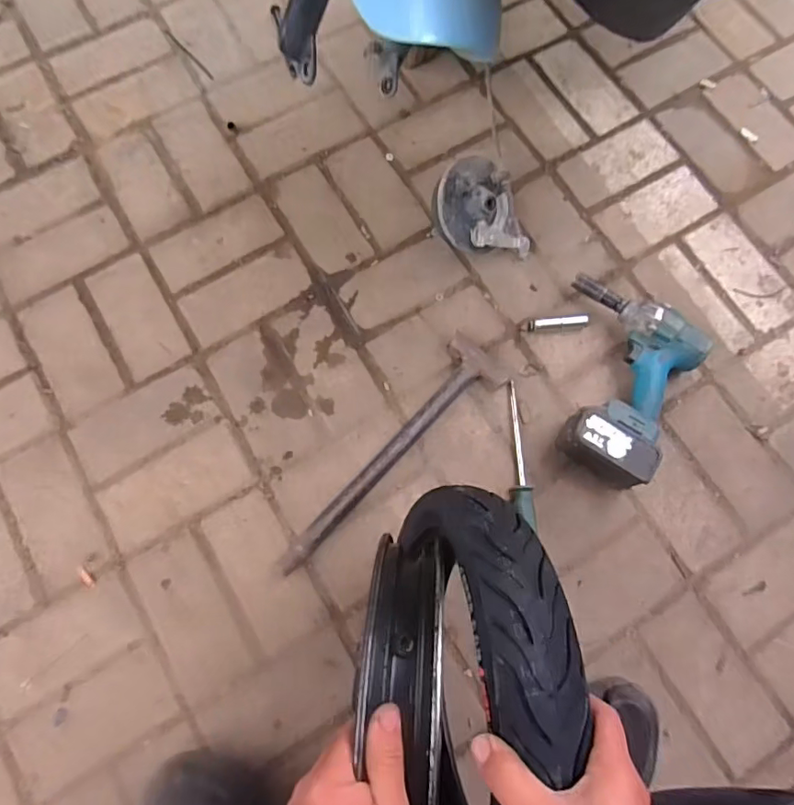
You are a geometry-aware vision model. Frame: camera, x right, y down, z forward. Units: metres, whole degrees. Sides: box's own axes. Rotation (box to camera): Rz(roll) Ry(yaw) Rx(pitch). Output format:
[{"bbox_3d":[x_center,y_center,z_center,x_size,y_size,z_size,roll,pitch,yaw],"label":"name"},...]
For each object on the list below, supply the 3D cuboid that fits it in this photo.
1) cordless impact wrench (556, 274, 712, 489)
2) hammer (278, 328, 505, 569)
[{"bbox_3d":[0.278,-0.032,0.688,0.189,0.072,0.241,30,78,6],"label":"cordless impact wrench"},{"bbox_3d":[0.000,0.074,0.682,0.085,0.032,0.375,39,79,8],"label":"hammer"}]

